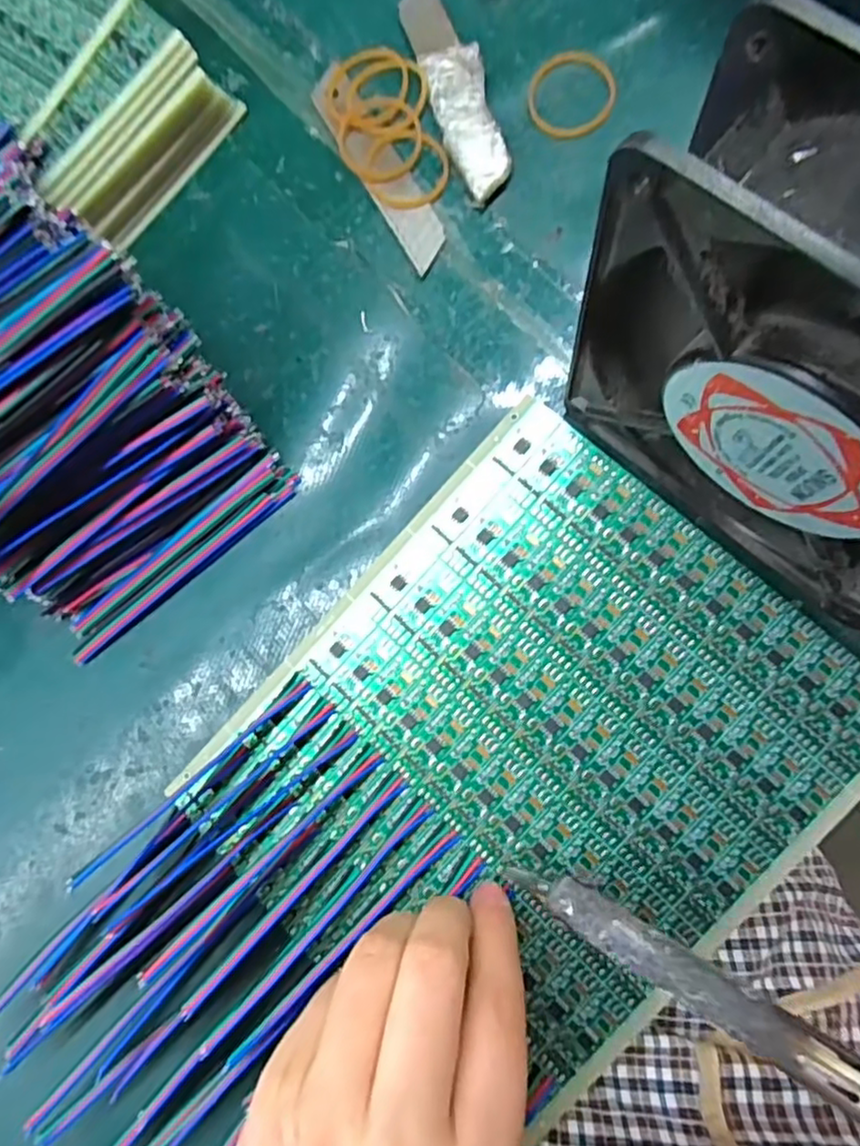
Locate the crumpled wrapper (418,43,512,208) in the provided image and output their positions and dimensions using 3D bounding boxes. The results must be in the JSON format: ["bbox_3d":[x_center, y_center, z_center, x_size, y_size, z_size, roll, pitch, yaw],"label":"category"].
[{"bbox_3d":[0.014,-0.172,0.245,0.022,0.008,0.070,-14,83,7],"label":"crumpled wrapper"}]

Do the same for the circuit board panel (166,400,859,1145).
[{"bbox_3d":[0.034,0.057,0.216,0.164,0.004,0.185,42,92,11],"label":"circuit board panel"}]

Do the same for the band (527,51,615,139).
[{"bbox_3d":[0.054,-0.182,0.243,0.032,0.004,0.036,0,85,8],"label":"band"}]

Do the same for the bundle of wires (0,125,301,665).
[{"bbox_3d":[-0.126,-0.045,0.218,0.109,0.072,0.122,-37,81,3],"label":"bundle of wires"}]

